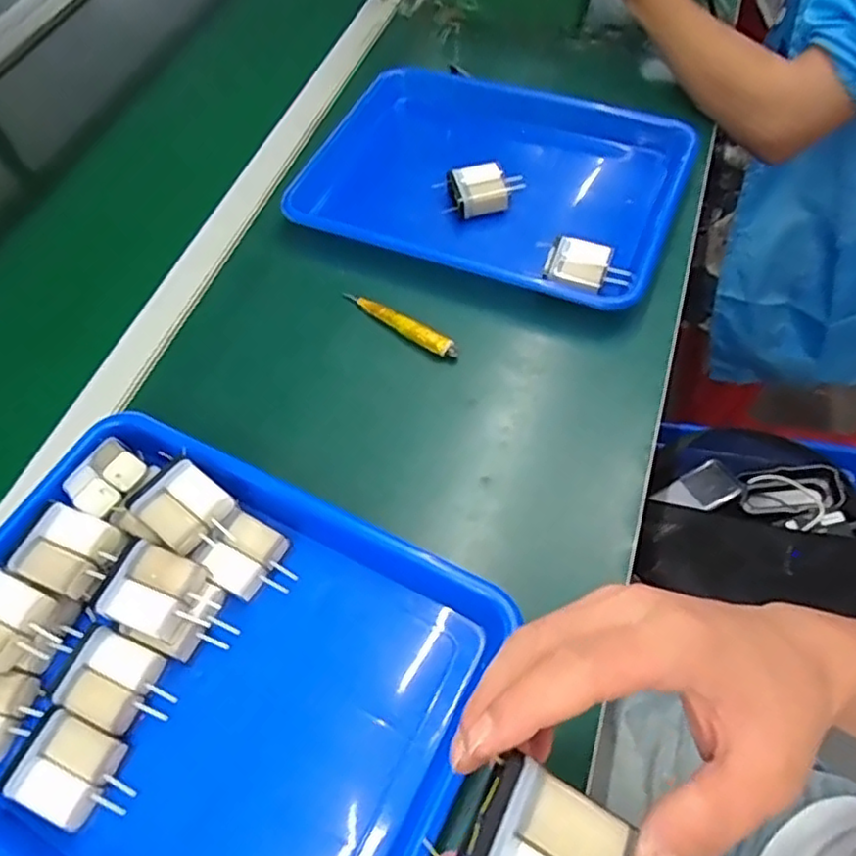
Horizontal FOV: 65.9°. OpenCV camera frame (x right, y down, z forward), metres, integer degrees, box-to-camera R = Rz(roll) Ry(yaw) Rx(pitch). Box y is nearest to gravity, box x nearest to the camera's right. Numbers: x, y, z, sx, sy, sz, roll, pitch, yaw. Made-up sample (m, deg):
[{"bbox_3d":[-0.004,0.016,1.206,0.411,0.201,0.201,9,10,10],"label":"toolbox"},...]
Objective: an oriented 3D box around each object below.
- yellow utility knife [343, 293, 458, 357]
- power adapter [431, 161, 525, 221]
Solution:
[{"bbox_3d":[-0.023,-0.089,0.545,0.113,0.007,0.018,32,65,21],"label":"yellow utility knife"},{"bbox_3d":[0.050,-0.218,0.606,0.077,0.029,0.042,-7,58,0],"label":"power adapter"}]

